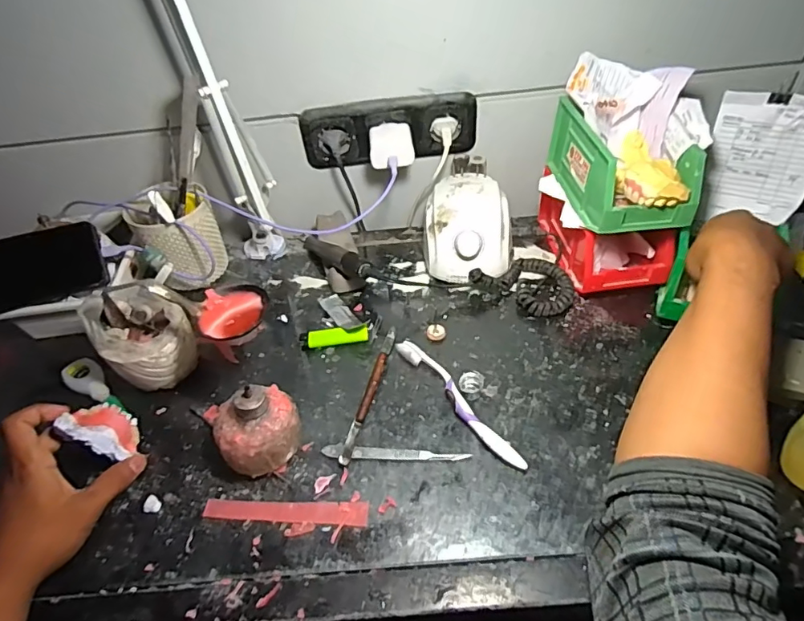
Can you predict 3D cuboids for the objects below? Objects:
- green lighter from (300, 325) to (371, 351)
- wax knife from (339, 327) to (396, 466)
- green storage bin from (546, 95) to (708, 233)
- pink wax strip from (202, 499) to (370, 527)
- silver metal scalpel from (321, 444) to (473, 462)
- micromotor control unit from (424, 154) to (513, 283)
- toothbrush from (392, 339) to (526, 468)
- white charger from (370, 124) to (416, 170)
[{"bbox_3d":[-0.077,0.030,0.589,0.077,0.011,0.020,-8,46,-3],"label":"green lighter"},{"bbox_3d":[-0.032,0.082,0.536,0.013,0.012,0.172,8,47,12],"label":"wax knife"},{"bbox_3d":[0.238,-0.162,0.563,0.098,0.082,0.167,-8,46,-4],"label":"green storage bin"},{"bbox_3d":[-0.102,0.177,0.453,0.144,0.004,0.020,1,46,5],"label":"pink wax strip"},{"bbox_3d":[-0.007,0.137,0.484,0.138,0.004,0.015,3,46,7],"label":"silver metal scalpel"},{"bbox_3d":[0.085,-0.111,0.660,0.113,0.091,0.154,0,46,5],"label":"micromotor control unit"},{"bbox_3d":[0.056,0.090,0.517,0.024,0.014,0.184,-29,50,-22],"label":"toothbrush"},{"bbox_3d":[-0.013,-0.206,0.639,0.053,0.027,0.063,-5,45,0],"label":"white charger"}]

